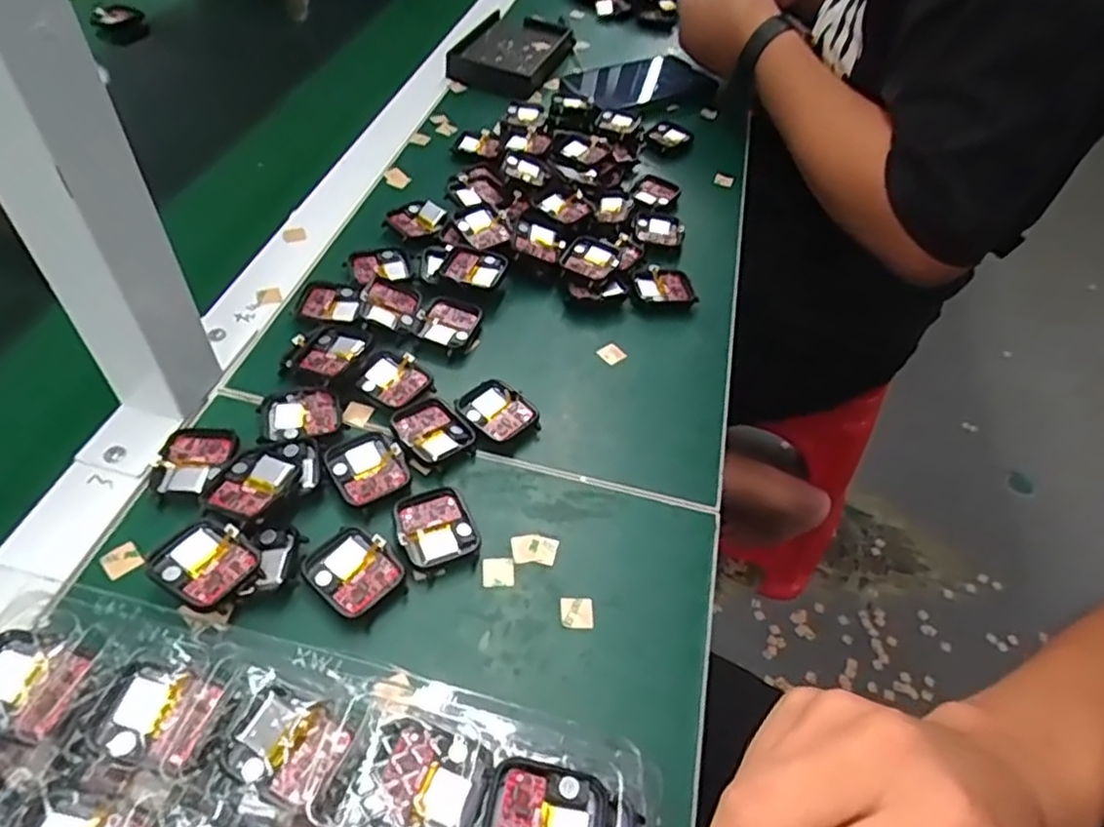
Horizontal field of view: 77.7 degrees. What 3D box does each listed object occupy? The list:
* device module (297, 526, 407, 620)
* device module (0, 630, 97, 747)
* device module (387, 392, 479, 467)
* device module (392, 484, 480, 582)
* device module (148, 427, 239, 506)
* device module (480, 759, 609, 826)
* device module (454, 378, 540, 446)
[{"bbox_3d":[-0.096,0.075,0.331,0.042,0.007,0.037,29,53,20],"label":"device module"},{"bbox_3d":[-0.202,0.103,0.263,0.041,0.008,0.037,14,50,8],"label":"device module"},{"bbox_3d":[-0.069,0.009,0.388,0.038,0.009,0.045,-31,58,-27],"label":"device module"},{"bbox_3d":[-0.060,0.059,0.351,0.037,0.012,0.043,-19,53,-19],"label":"device module"},{"bbox_3d":[-0.188,0.026,0.360,0.037,0.007,0.045,2,49,-2],"label":"device module"},{"bbox_3d":[-0.003,0.147,0.245,0.043,0.011,0.037,11,49,6],"label":"device module"},{"bbox_3d":[-0.033,0.000,0.406,0.044,0.012,0.037,35,56,23],"label":"device module"}]

